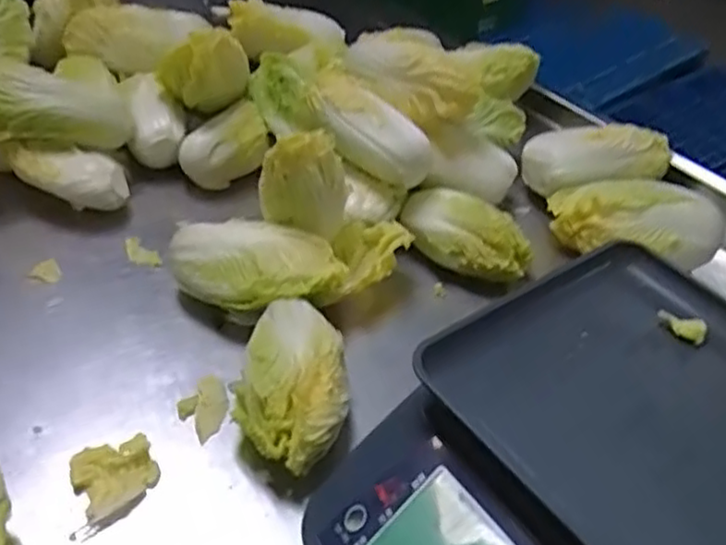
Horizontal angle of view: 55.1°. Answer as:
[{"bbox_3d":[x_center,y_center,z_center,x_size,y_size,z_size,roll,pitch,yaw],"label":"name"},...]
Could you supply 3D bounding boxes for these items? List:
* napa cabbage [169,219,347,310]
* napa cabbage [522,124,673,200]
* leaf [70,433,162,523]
[{"bbox_3d":[-0.102,0.003,0.646,0.160,0.073,0.077,14,43,8],"label":"napa cabbage"},{"bbox_3d":[0.276,-0.132,0.819,0.174,0.062,0.094,-5,44,-13],"label":"napa cabbage"},{"bbox_3d":[-0.183,0.153,0.520,0.057,0.032,0.052,-18,48,-25],"label":"leaf"}]

